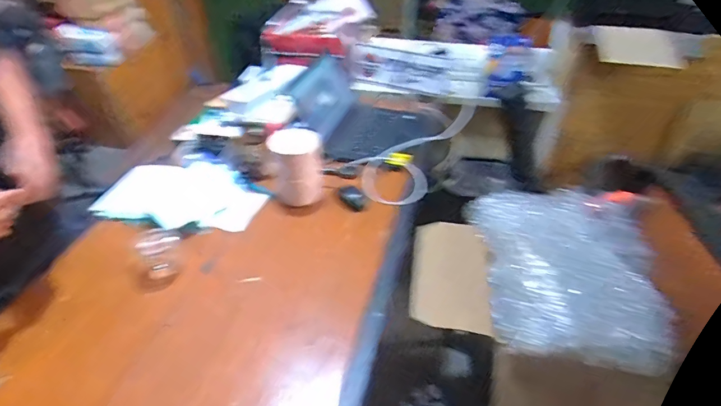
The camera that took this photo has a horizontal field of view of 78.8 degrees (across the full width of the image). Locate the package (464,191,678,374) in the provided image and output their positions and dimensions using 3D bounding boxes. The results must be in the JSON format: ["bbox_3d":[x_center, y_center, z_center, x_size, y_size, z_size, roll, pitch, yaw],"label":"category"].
[{"bbox_3d":[0.520,0.140,1.092,0.456,0.110,0.516,6,39,6],"label":"package"}]

